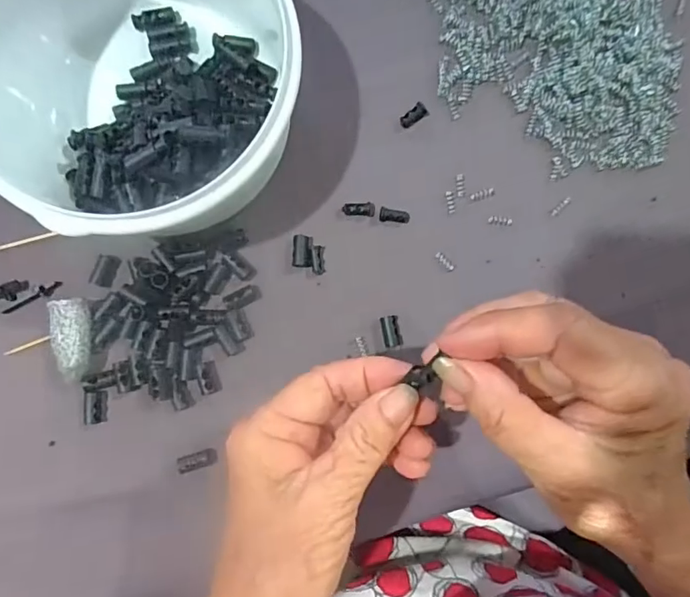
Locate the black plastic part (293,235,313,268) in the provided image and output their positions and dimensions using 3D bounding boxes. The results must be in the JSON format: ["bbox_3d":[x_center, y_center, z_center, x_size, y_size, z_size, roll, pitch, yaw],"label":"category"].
[{"bbox_3d":[-0.025,-0.027,0.297,0.012,0.006,0.019,3,87,-1],"label":"black plastic part"}]

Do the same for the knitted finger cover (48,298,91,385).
[{"bbox_3d":[-0.152,0.024,0.283,0.019,0.017,0.046,-2,88,-1],"label":"knitted finger cover"}]

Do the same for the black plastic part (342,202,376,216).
[{"bbox_3d":[0.008,-0.053,0.300,0.019,0.006,0.008,0,88,-1],"label":"black plastic part"}]

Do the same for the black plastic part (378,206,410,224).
[{"bbox_3d":[0.029,-0.049,0.298,0.017,0.007,0.008,8,87,0],"label":"black plastic part"}]

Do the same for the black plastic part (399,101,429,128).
[{"bbox_3d":[0.041,-0.109,0.301,0.017,0.005,0.009,-38,89,-2],"label":"black plastic part"}]

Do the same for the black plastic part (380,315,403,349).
[{"bbox_3d":[0.027,0.019,0.295,0.011,0.007,0.018,-10,88,-1],"label":"black plastic part"}]

